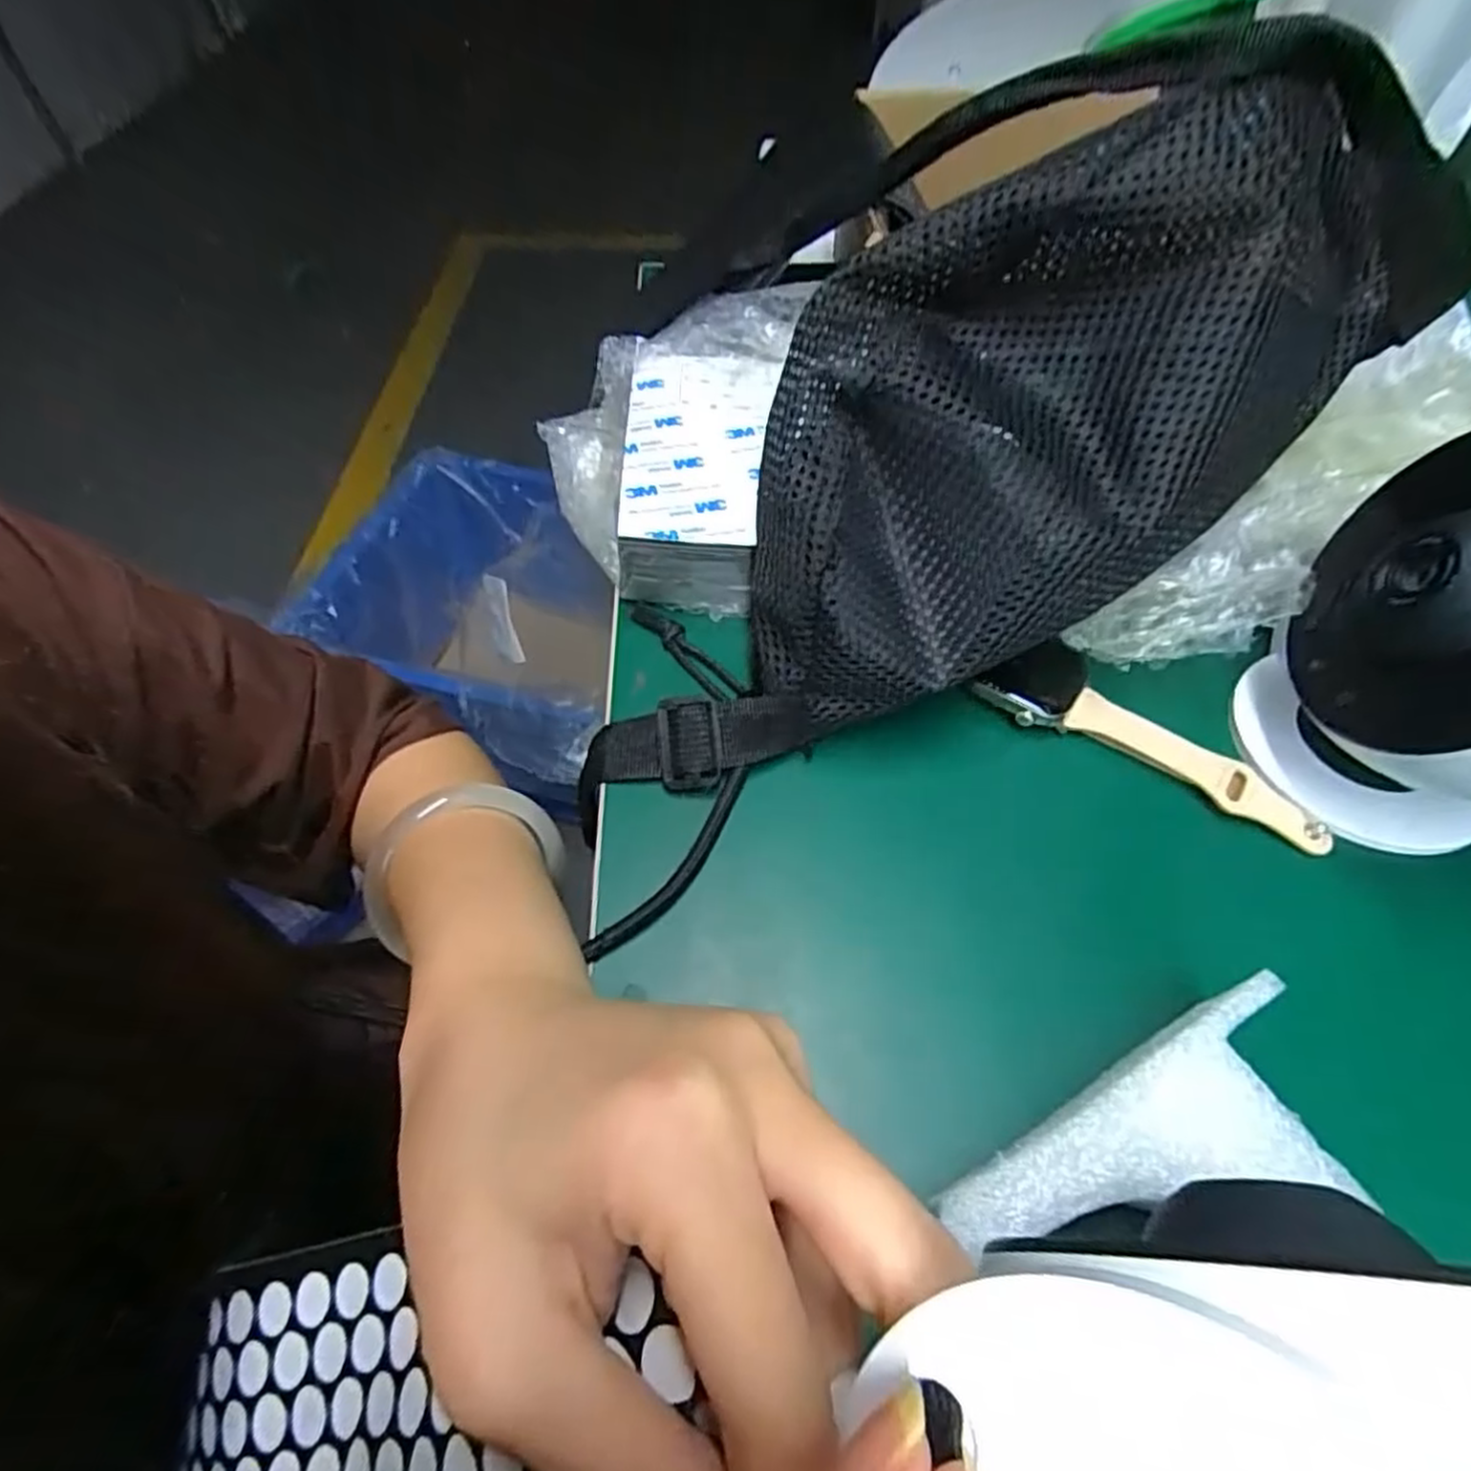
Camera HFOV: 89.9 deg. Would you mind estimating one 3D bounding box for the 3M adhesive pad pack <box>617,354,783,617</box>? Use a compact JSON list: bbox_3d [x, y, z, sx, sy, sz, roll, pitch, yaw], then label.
[{"bbox_3d":[-0.018,-0.111,0.318,0.065,0.044,0.117,5,55,3],"label":"3M adhesive pad pack"}]

